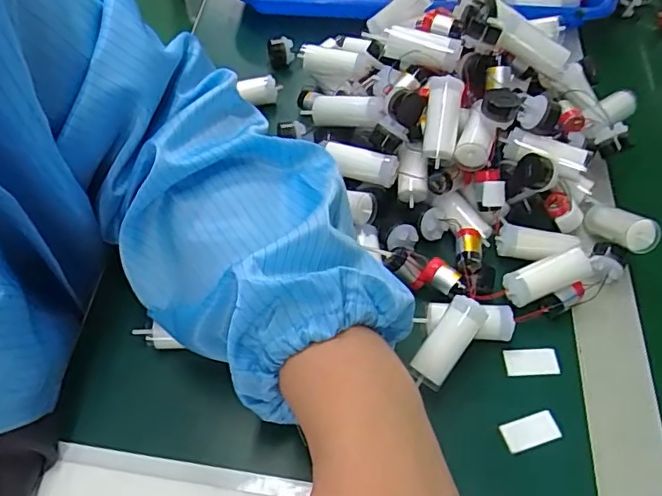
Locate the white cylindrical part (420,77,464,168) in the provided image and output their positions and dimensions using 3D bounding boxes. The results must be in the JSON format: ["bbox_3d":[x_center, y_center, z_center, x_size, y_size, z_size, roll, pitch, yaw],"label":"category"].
[{"bbox_3d":[0.070,-0.080,0.354,0.021,0.024,0.055,5,94,2],"label":"white cylindrical part"}]

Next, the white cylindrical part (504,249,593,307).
[{"bbox_3d":[0.128,0.017,0.333,0.050,0.015,0.019,-25,57,8],"label":"white cylindrical part"}]

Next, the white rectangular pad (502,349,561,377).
[{"bbox_3d":[0.117,0.066,0.326,0.031,0.004,0.015,-1,55,-2],"label":"white rectangular pad"}]

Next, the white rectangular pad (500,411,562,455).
[{"bbox_3d":[0.109,0.099,0.305,0.031,0.004,0.015,-14,57,-11],"label":"white rectangular pad"}]

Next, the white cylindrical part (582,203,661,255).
[{"bbox_3d":[0.182,-0.014,0.352,0.020,0.022,0.055,-7,18,-6],"label":"white cylindrical part"}]

